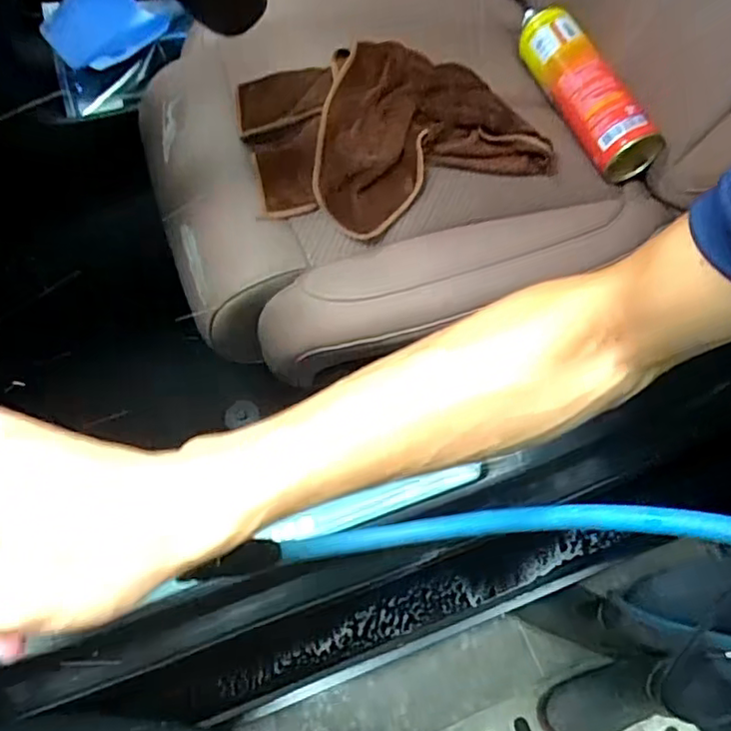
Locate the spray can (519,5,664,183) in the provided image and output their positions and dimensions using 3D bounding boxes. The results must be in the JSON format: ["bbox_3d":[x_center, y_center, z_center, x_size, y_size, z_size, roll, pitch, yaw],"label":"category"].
[{"bbox_3d":[0.245,-0.322,0.719,0.066,0.069,0.233,-23,66,-13],"label":"spray can"}]

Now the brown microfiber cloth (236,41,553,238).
[{"bbox_3d":[0.023,-0.244,0.627,0.308,0.041,0.209,-26,74,-21],"label":"brown microfiber cloth"}]

